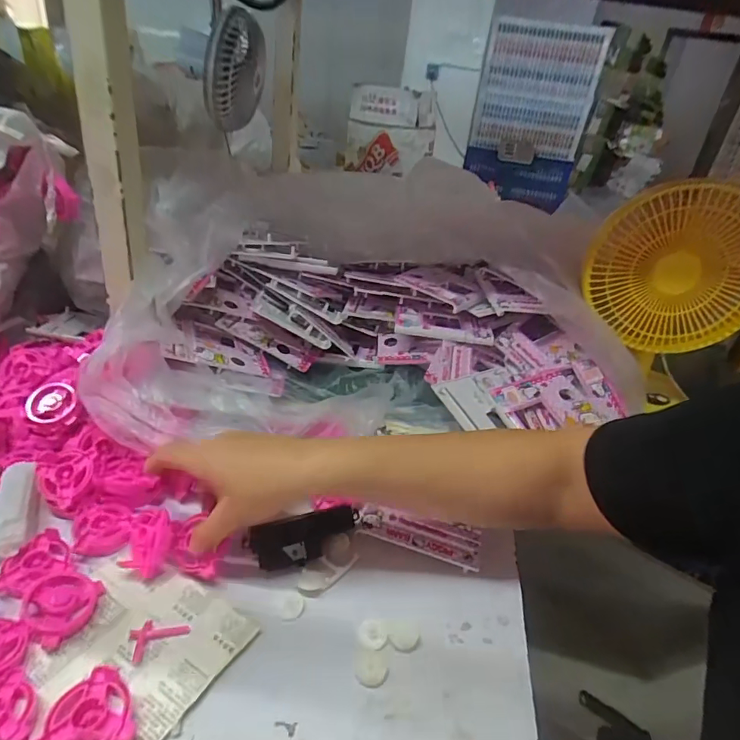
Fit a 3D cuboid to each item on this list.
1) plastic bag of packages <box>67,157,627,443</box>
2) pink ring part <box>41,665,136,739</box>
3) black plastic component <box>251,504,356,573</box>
[{"bbox_3d":[0.003,-0.094,0.652,0.638,0.223,0.419,-2,30,-16],"label":"plastic bag of packages"},{"bbox_3d":[-0.178,0.221,0.304,0.045,0.015,0.053,-14,36,-34],"label":"pink ring part"},{"bbox_3d":[-0.060,0.152,0.442,0.093,0.022,0.039,-6,32,-23],"label":"black plastic component"}]

